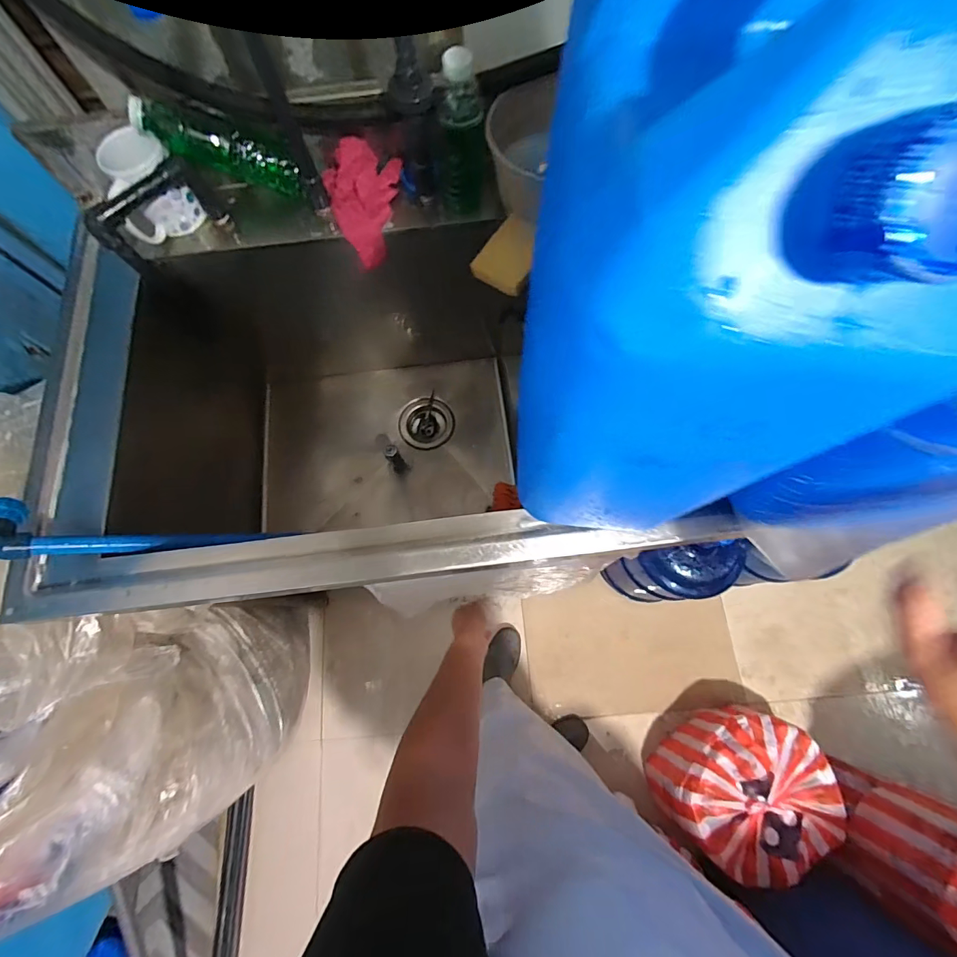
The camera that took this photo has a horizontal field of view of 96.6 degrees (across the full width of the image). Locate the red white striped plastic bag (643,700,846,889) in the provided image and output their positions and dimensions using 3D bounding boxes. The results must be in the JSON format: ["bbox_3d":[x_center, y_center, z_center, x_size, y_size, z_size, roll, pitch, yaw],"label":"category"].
[{"bbox_3d":[0.650,0.758,1.060,0.318,0.238,0.347,39,77,12],"label":"red white striped plastic bag"}]

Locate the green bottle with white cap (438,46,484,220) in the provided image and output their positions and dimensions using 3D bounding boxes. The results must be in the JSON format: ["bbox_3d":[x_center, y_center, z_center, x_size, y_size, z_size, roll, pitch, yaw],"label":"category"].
[{"bbox_3d":[-0.024,-0.434,0.548,0.061,0.186,0.057,-3,72,0],"label":"green bottle with white cap"}]

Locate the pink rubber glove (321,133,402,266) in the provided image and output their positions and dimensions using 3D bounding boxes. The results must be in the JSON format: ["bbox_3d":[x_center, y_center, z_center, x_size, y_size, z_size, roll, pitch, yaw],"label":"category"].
[{"bbox_3d":[-0.156,-0.402,0.624,0.111,0.113,0.106,-18,73,-5],"label":"pink rubber glove"}]

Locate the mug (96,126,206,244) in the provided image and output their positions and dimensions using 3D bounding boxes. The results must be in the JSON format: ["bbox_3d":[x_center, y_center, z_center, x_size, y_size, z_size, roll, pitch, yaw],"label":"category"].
[{"bbox_3d":[-0.442,-0.385,0.579,0.093,0.098,0.077,-29,74,-8],"label":"mug"}]

